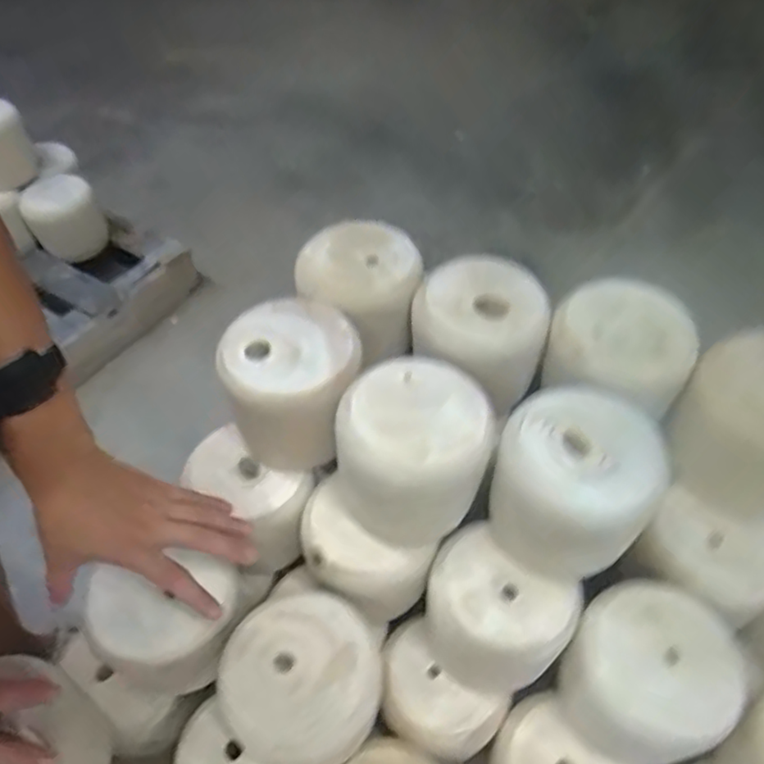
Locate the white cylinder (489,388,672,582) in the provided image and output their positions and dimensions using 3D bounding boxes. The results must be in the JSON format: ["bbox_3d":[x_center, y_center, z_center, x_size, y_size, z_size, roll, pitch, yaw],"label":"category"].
[{"bbox_3d":[0.175,0.088,0.573,0.131,0.127,0.129,-1,50,1],"label":"white cylinder"}]

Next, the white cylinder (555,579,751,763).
[{"bbox_3d":[0.242,0.275,0.596,0.132,0.126,0.129,-1,50,1],"label":"white cylinder"}]

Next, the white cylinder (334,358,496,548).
[{"bbox_3d":[0.029,0.066,0.597,0.135,0.120,0.135,-1,50,1],"label":"white cylinder"}]

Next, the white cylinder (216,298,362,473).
[{"bbox_3d":[-0.089,0.005,0.660,0.131,0.135,0.114,5,50,6],"label":"white cylinder"}]

